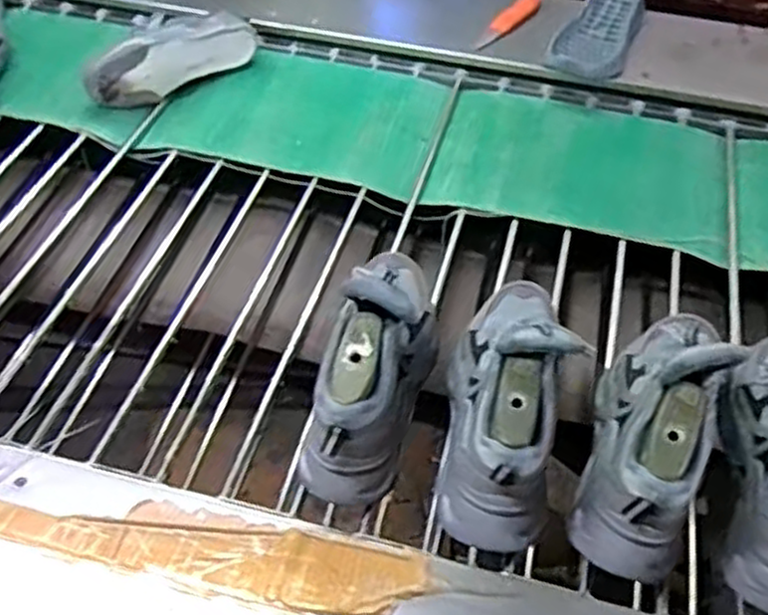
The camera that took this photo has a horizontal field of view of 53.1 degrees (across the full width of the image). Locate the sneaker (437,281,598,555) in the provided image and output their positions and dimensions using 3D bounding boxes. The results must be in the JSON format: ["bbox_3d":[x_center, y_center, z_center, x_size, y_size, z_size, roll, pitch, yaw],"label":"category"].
[{"bbox_3d":[0.116,0.065,0.742,0.097,0.133,0.275,6,47,5],"label":"sneaker"}]

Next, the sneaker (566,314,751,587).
[{"bbox_3d":[0.254,0.097,0.715,0.090,0.140,0.245,16,49,14],"label":"sneaker"}]

